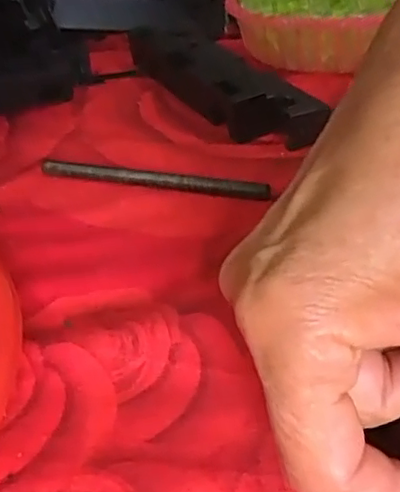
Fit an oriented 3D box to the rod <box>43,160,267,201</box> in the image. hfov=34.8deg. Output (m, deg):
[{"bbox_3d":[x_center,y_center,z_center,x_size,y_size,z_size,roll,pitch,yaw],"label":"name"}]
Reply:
[{"bbox_3d":[-0.028,-0.039,0.365,0.137,0.007,0.009,8,36,17],"label":"rod"}]

